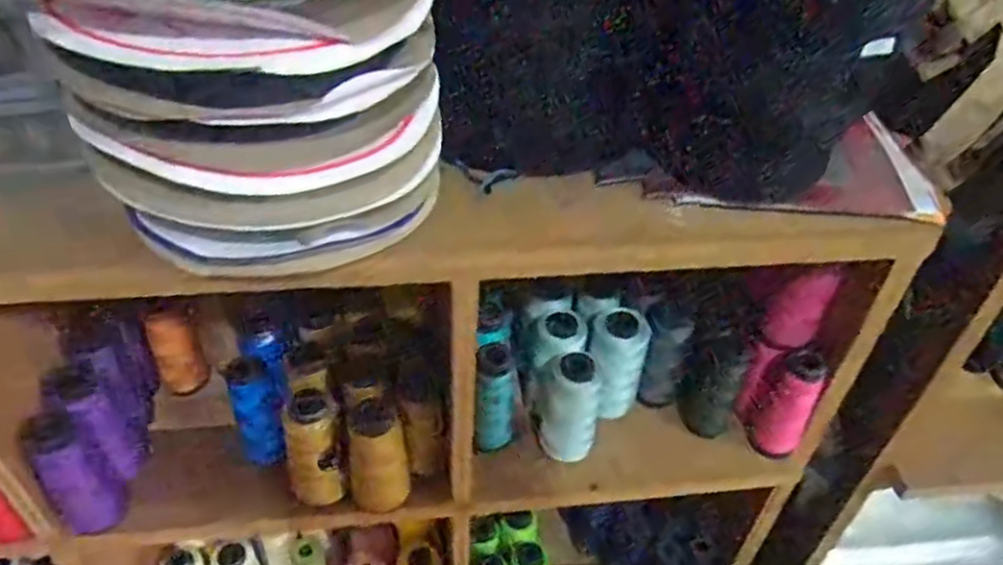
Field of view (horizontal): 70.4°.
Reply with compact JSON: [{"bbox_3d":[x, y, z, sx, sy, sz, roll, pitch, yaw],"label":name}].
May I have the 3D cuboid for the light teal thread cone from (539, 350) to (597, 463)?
[{"bbox_3d":[0.061,0.108,0.636,0.051,0.100,0.052,1,42,-4],"label":"light teal thread cone"}]

